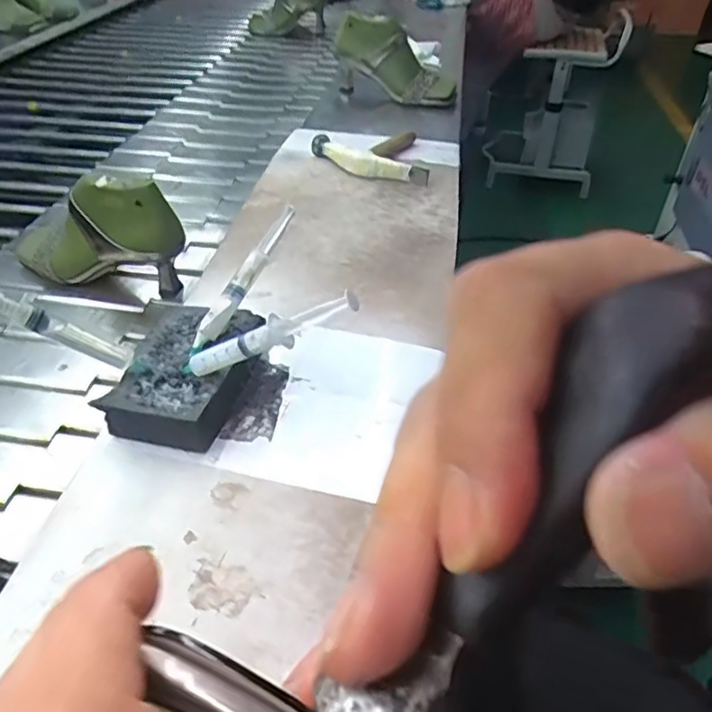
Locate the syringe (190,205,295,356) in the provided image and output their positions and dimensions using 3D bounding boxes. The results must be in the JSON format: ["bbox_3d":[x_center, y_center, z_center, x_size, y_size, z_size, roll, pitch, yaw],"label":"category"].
[{"bbox_3d":[-0.089,-0.062,0.499,0.016,0.021,0.143,23,73,24],"label":"syringe"}]

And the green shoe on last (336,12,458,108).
[{"bbox_3d":[0.071,-0.514,1.062,0.211,0.129,0.072,13,41,14],"label":"green shoe on last"}]

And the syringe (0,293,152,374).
[{"bbox_3d":[-0.219,-0.028,0.414,0.170,0.015,0.020,29,29,-30],"label":"syringe"}]

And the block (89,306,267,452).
[{"bbox_3d":[-0.126,0.013,0.479,0.089,0.037,0.131,10,41,10],"label":"block"}]

